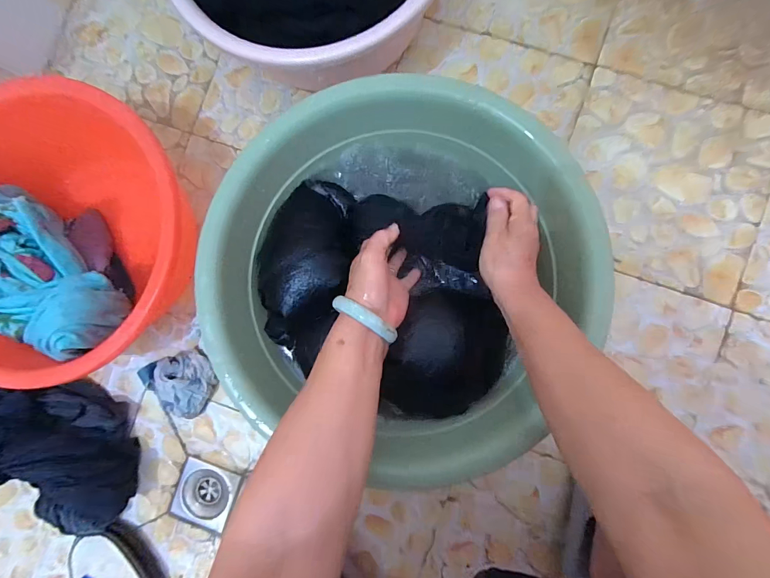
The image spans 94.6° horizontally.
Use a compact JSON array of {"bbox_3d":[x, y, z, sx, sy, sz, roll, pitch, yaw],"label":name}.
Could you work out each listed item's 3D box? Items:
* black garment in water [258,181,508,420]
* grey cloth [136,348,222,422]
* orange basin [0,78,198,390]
[{"bbox_3d":[-0.004,0.014,0.448,0.312,0.078,0.276,6,91,6],"label":"black garment in water"},{"bbox_3d":[-0.333,0.144,0.567,0.115,0.045,0.104,32,90,4],"label":"grey cloth"},{"bbox_3d":[-0.469,-0.083,0.547,0.391,0.174,0.402,0,90,6],"label":"orange basin"}]

